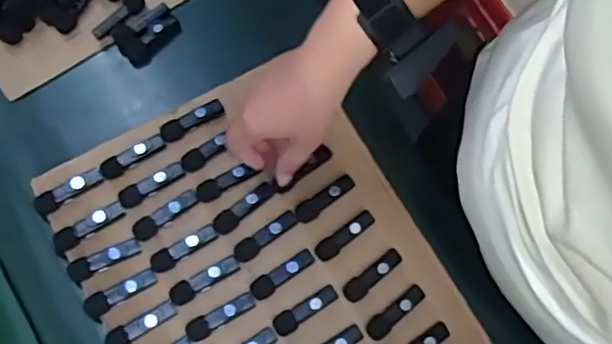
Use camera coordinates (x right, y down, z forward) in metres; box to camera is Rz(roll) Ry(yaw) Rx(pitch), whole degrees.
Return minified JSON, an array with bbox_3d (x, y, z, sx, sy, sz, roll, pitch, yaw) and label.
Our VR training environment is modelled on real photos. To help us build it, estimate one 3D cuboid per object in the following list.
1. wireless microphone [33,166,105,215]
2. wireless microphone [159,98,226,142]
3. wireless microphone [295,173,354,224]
[{"bbox_3d":[-0.219,0.016,0.574,0.064,0.012,0.019,-29,78,-9],"label":"wireless microphone"},{"bbox_3d":[-0.111,-0.051,0.605,0.065,0.010,0.022,-32,79,-10],"label":"wireless microphone"},{"bbox_3d":[0.018,0.026,0.597,0.066,0.008,0.020,-33,79,-10],"label":"wireless microphone"}]

